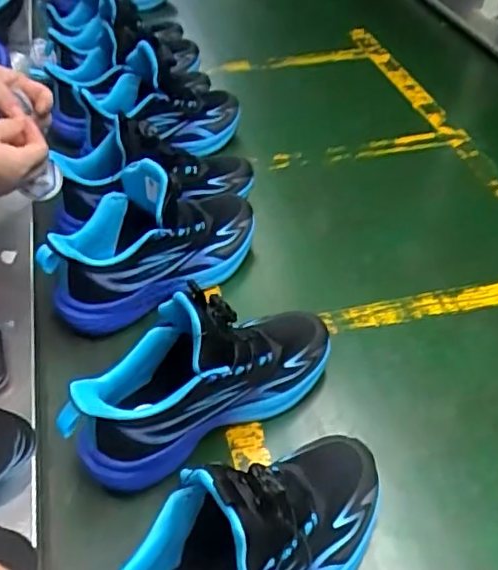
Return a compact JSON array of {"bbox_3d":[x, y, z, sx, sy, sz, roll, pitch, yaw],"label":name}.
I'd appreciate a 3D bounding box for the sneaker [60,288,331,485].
[{"bbox_3d":[-0.035,0.067,0.503,0.239,0.132,0.084,-25,51,-24],"label":"sneaker"}]

